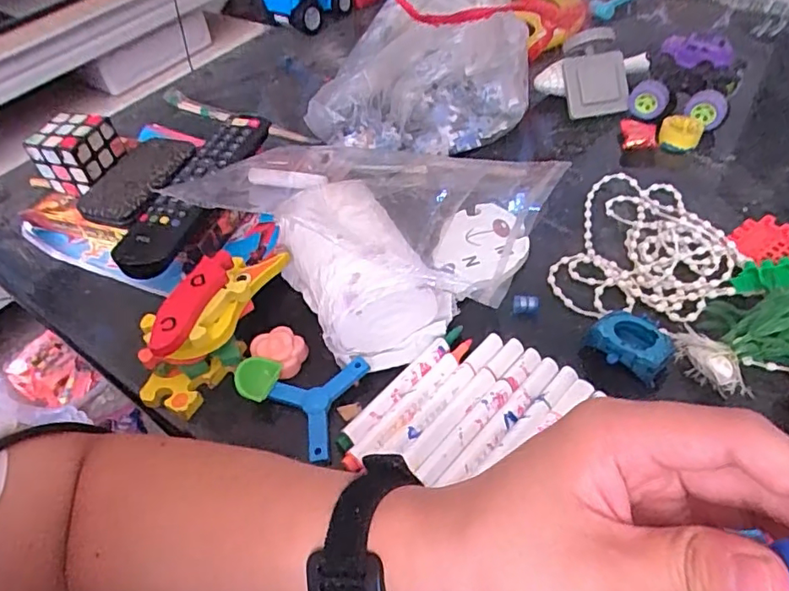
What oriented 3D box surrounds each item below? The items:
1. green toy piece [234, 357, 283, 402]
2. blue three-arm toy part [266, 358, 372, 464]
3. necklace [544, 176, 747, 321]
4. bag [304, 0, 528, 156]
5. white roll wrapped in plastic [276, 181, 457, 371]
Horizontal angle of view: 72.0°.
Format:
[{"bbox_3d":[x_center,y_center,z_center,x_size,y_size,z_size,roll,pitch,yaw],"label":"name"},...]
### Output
[{"bbox_3d":[-0.089,0.051,0.347,0.025,0.007,0.029,12,50,16],"label":"green toy piece"},{"bbox_3d":[-0.054,0.066,0.340,0.054,0.010,0.068,12,50,16],"label":"blue three-arm toy part"},{"bbox_3d":[0.188,-0.038,0.397,0.110,0.014,0.146,21,54,23],"label":"necklace"},{"bbox_3d":[0.028,-0.221,0.501,0.186,0.128,0.162,8,50,13],"label":"bag"},{"bbox_3d":[-0.029,-0.023,0.375,0.091,0.057,0.142,-32,53,-21],"label":"white roll wrapped in plastic"}]

